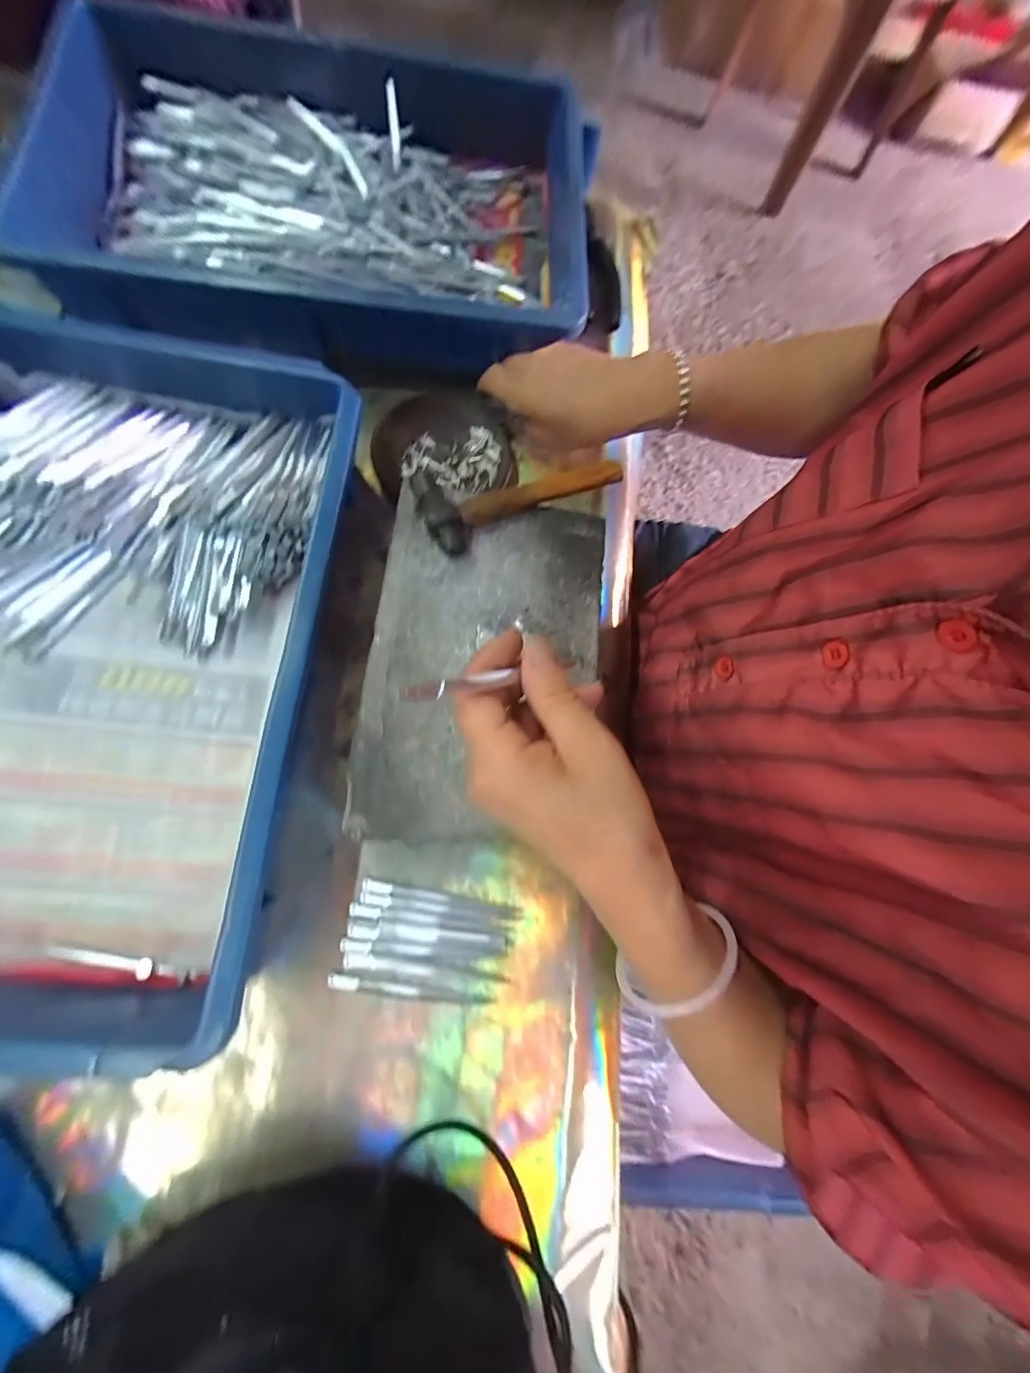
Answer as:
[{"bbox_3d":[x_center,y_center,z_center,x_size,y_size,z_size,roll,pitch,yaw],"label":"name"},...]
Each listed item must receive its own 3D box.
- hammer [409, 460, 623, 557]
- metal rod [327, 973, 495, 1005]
[{"bbox_3d":[0.004,-0.146,0.335,0.149,0.023,0.060,-28,81,-13],"label":"hammer"},{"bbox_3d":[-0.067,0.197,0.305,0.105,0.010,0.009,10,75,-5],"label":"metal rod"}]

